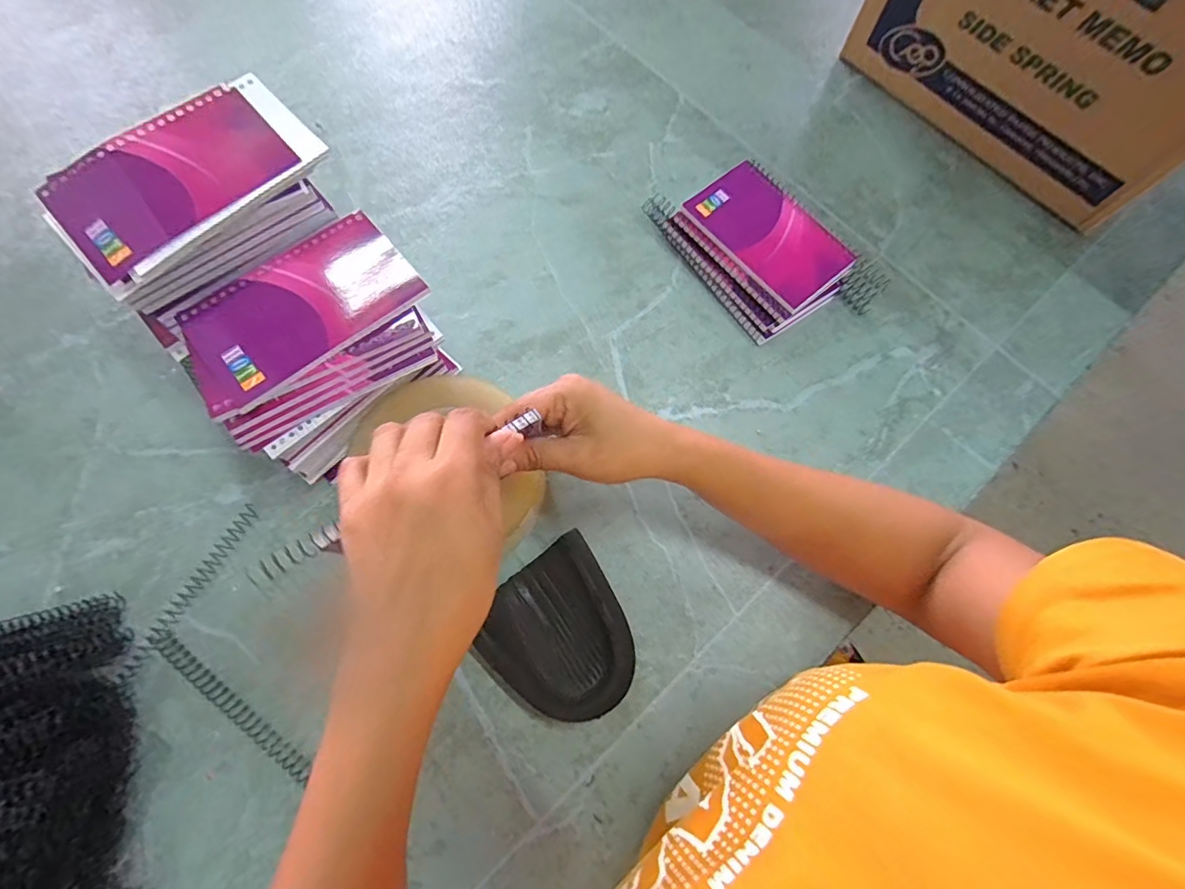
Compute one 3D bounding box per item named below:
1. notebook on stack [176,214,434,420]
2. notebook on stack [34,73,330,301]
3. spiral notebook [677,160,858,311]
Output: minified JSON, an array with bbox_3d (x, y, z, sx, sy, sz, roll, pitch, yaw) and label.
[{"bbox_3d":[-0.182,-0.085,0.330,0.138,0.007,0.083,-35,77,-12],"label":"notebook on stack"},{"bbox_3d":[-0.246,-0.164,0.323,0.147,0.007,0.089,-41,81,-13],"label":"notebook on stack"},{"bbox_3d":[0.146,-0.175,0.437,0.081,0.009,0.130,-37,78,-13],"label":"spiral notebook"}]

